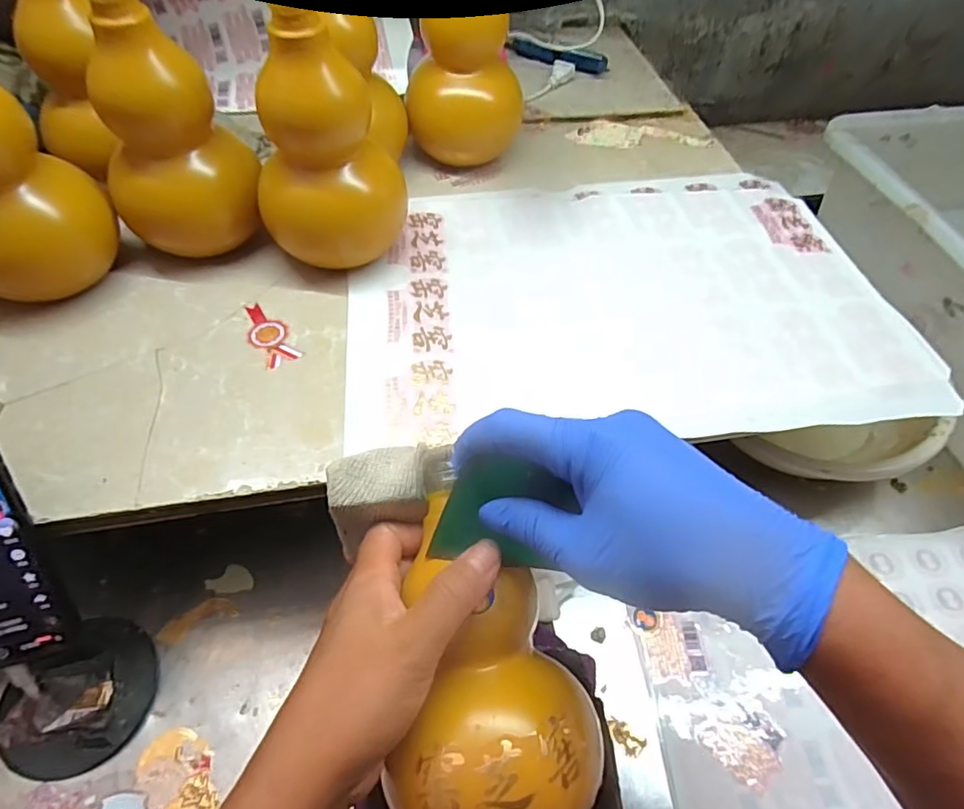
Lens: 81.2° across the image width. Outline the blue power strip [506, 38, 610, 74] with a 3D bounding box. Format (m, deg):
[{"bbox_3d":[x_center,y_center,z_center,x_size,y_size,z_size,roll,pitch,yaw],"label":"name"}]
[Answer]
[{"bbox_3d":[0.079,-0.373,0.602,0.114,0.016,0.017,25,56,17],"label":"blue power strip"}]

